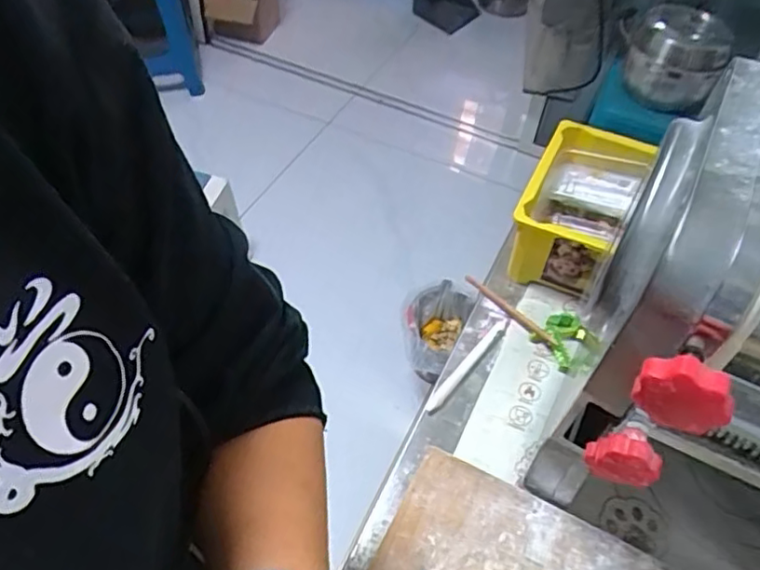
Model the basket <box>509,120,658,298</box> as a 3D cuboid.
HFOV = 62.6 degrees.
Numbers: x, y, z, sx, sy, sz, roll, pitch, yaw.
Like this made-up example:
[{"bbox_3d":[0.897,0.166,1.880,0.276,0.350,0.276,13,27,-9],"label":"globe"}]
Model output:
[{"bbox_3d":[0.232,-0.096,0.742,0.119,0.103,0.206,21,52,13],"label":"basket"}]

